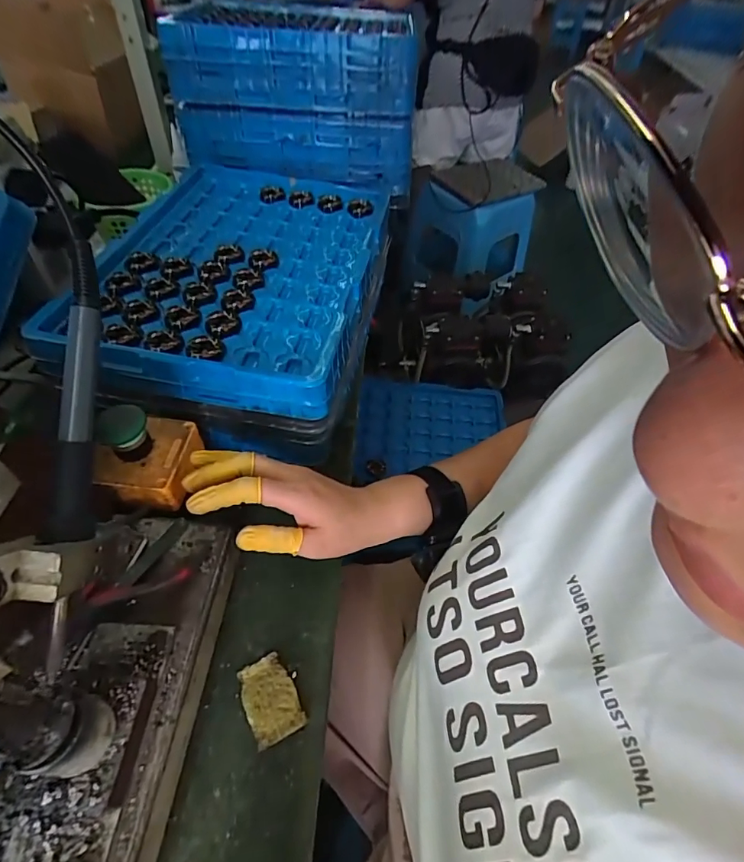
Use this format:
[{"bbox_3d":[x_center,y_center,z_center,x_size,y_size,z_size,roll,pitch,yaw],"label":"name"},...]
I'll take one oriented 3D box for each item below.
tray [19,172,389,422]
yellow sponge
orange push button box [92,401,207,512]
[{"bbox_3d":[-0.144,-0.187,0.498,0.276,0.036,0.366,10,51,3],"label":"tray"},{"bbox_3d":[-0.072,0.187,0.321,0.035,0.004,0.053,-23,57,-22],"label":"yellow sponge"},{"bbox_3d":[-0.180,0.013,0.368,0.063,0.060,0.071,9,51,2],"label":"orange push button box"}]

